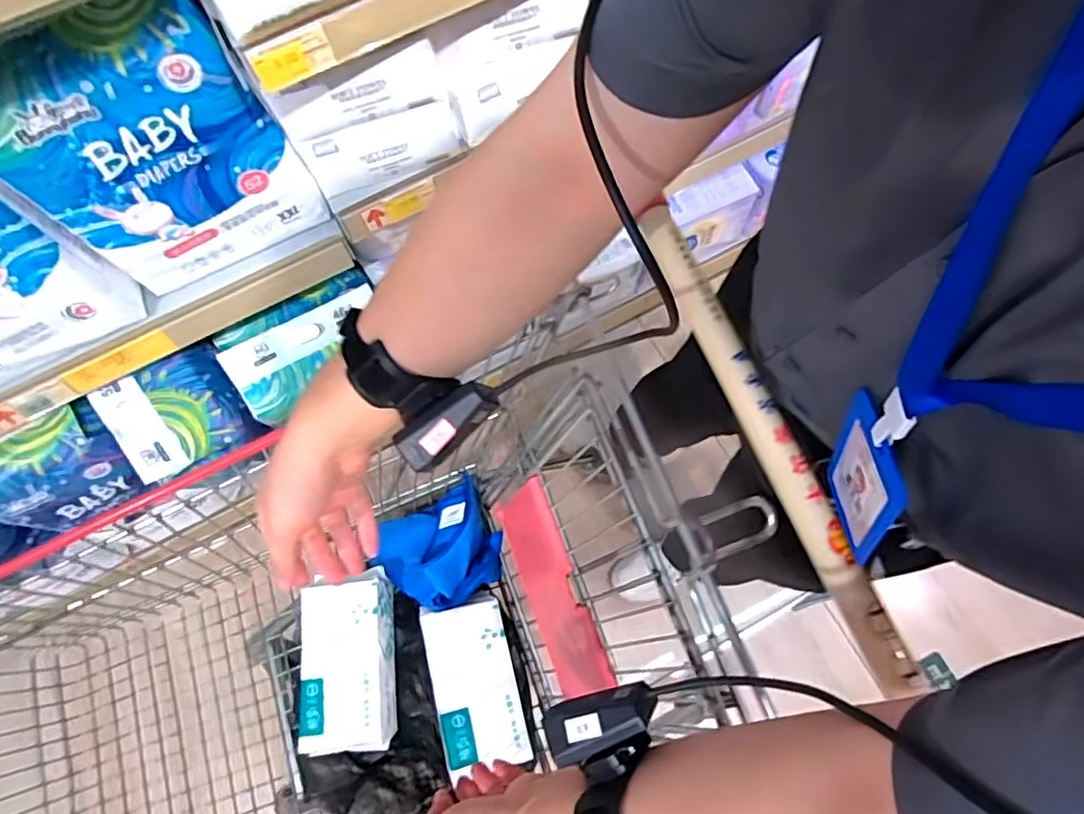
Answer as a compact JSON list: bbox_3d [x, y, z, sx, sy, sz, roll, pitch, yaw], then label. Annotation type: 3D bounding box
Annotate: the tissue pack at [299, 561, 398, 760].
[{"bbox_3d":[-0.256,0.334,0.799,0.105,0.071,0.215,-6,72,0],"label":"tissue pack"}]

